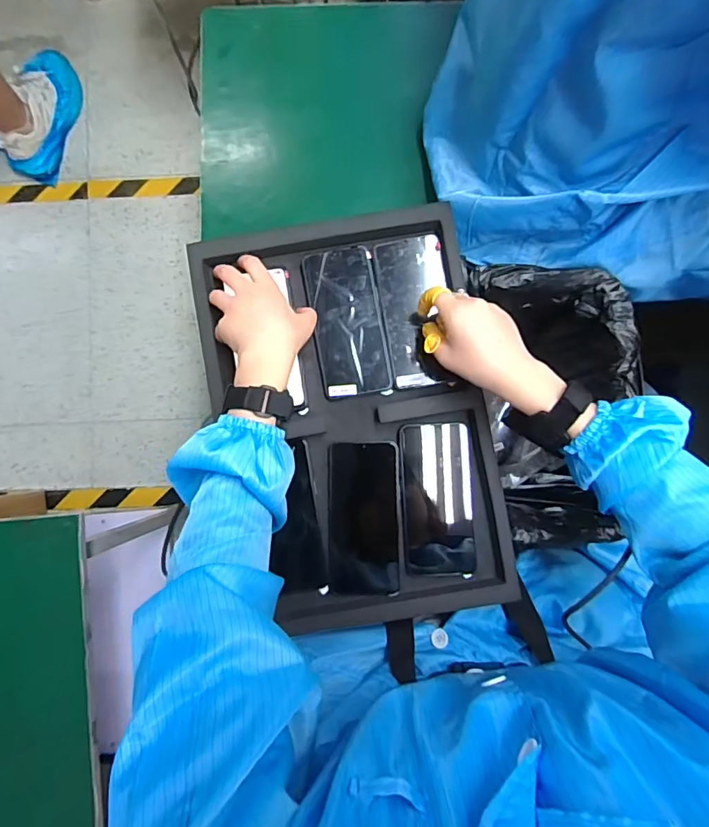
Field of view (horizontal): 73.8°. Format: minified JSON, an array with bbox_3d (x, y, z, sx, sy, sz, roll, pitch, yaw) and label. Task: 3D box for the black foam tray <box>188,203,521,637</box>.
[{"bbox_3d":[-0.002,0.009,0.514,0.283,0.035,0.431,-8,88,0],"label":"black foam tray"}]

